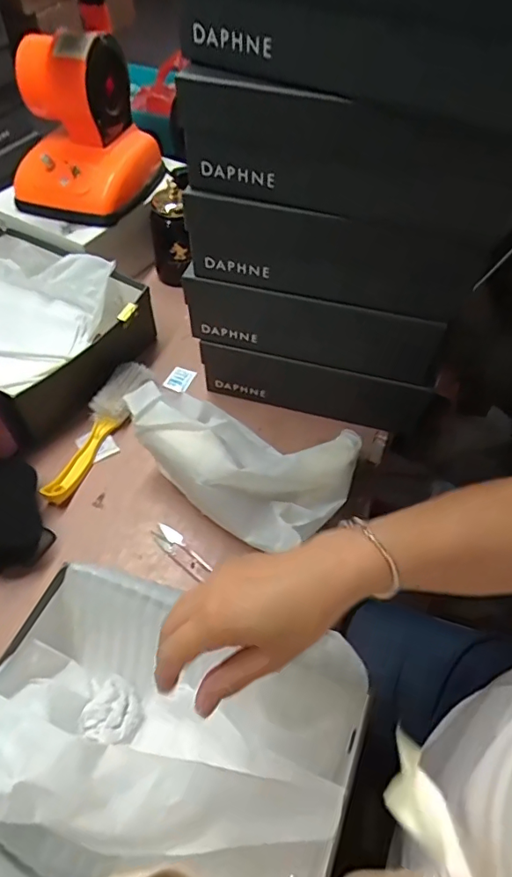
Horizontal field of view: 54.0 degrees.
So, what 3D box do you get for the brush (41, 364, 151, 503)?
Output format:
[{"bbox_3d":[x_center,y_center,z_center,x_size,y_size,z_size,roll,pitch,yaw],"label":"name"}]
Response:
[{"bbox_3d":[-0.202,-0.013,0.657,0.055,0.037,0.228,15,54,9],"label":"brush"}]

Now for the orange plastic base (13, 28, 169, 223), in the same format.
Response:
[{"bbox_3d":[-0.261,-0.459,0.753,0.207,0.199,0.176,7,53,3],"label":"orange plastic base"}]

